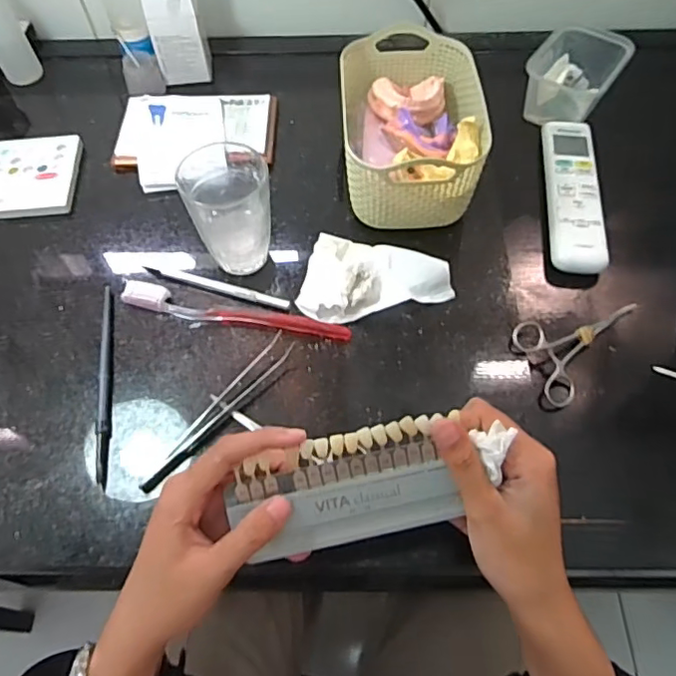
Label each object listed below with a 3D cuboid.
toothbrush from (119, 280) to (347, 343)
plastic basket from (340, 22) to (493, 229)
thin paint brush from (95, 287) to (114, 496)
[{"bbox_3d":[-0.084,-0.021,0.462,0.189,0.009,0.021,10,61,7],"label":"toothbrush"},{"bbox_3d":[0.065,-0.183,0.509,0.118,0.085,0.176,-2,60,0],"label":"plastic basket"},{"bbox_3d":[-0.177,0.030,0.431,0.011,0.008,0.164,-8,60,-3],"label":"thin paint brush"}]

